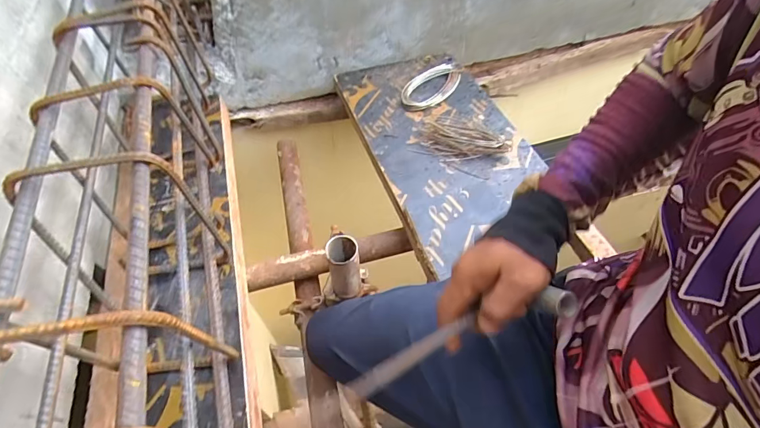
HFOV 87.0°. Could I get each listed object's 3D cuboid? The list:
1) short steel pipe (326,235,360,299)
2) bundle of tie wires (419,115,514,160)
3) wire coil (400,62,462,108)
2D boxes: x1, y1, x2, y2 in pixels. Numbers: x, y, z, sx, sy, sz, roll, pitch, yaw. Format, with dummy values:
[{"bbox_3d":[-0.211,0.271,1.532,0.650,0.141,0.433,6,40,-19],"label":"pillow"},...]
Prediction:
[{"bbox_3d":[-0.055,0.084,0.624,0.047,0.104,0.060,-10,53,-8],"label":"short steel pipe"},{"bbox_3d":[0.171,-0.153,0.794,0.169,0.023,0.112,5,52,4],"label":"bundle of tie wires"},{"bbox_3d":[0.122,-0.292,0.904,0.195,0.019,0.097,-36,60,-25],"label":"wire coil"}]

